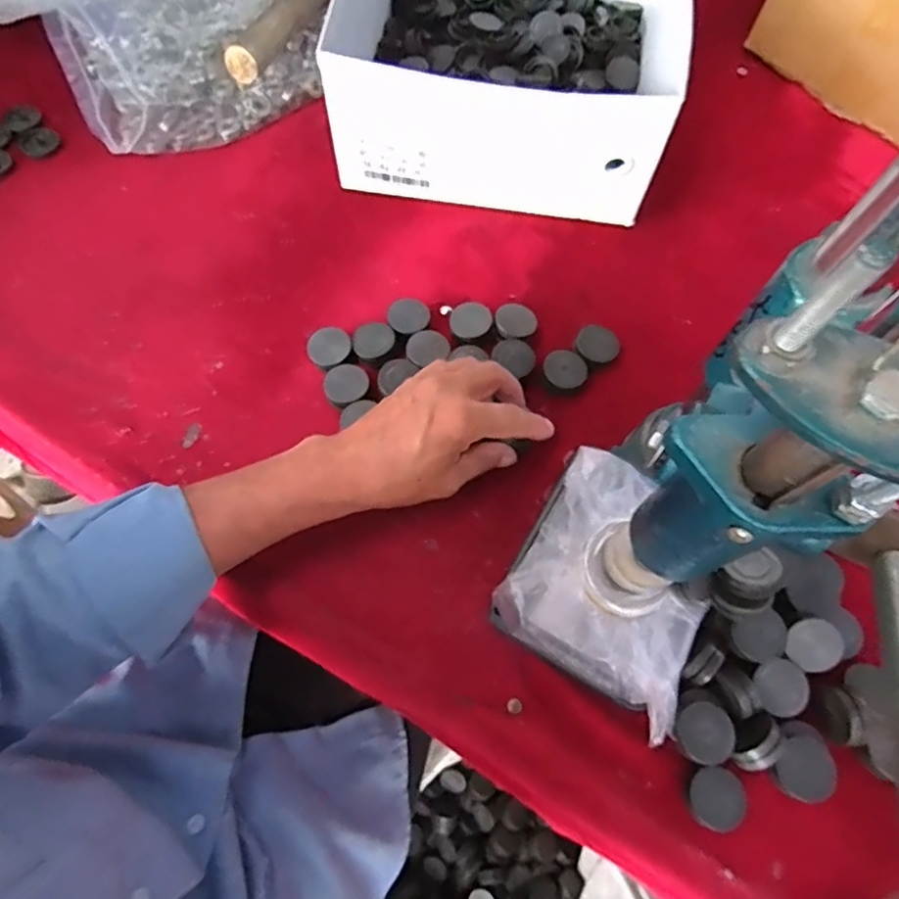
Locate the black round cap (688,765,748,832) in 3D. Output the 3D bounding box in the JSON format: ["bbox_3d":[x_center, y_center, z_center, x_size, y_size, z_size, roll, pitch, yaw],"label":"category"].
[{"bbox_3d":[0.155,0.202,0.334,0.031,0.008,0.032,19,73,24],"label":"black round cap"}]

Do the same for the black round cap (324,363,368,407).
[{"bbox_3d":[-0.077,-0.047,0.435,0.033,0.014,0.032,1,68,-2],"label":"black round cap"}]

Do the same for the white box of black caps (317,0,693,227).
[{"bbox_3d":[0.058,-0.377,0.526,0.268,0.120,0.322,10,68,2],"label":"white box of black caps"}]

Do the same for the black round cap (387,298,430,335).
[{"bbox_3d":[-0.032,-0.101,0.456,0.032,0.016,0.031,1,68,-2],"label":"black round cap"}]

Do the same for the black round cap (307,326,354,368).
[{"bbox_3d":[-0.092,-0.076,0.444,0.032,0.015,0.033,1,68,-2],"label":"black round cap"}]

